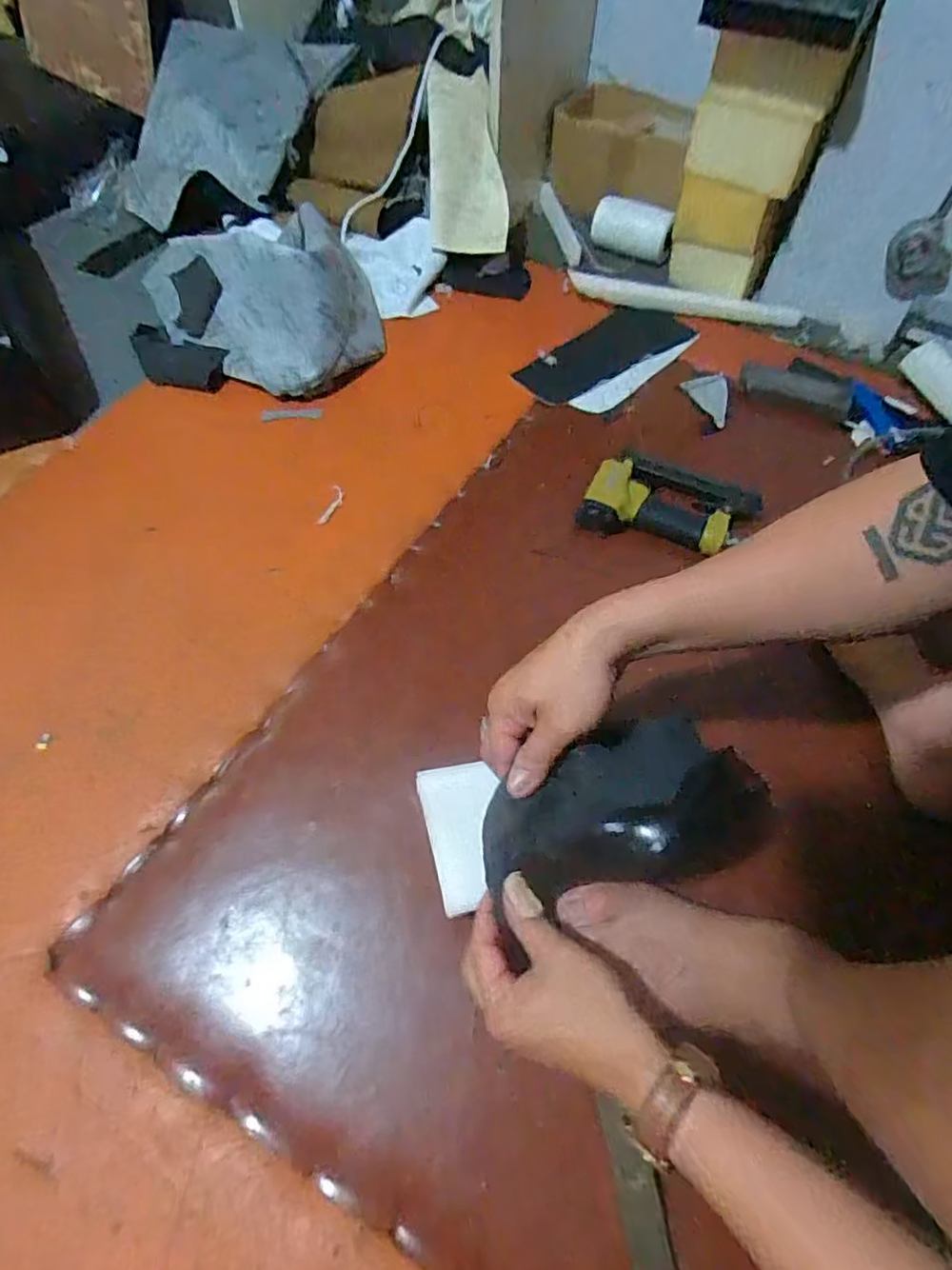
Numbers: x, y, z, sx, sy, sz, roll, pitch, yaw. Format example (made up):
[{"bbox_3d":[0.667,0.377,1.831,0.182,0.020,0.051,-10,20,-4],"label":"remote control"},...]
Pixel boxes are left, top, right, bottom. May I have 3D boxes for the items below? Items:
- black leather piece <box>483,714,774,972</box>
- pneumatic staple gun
[{"bbox_3d":[0.094,0.131,0.416,0.189,0.104,0.111,-24,64,-14],"label":"black leather piece"},{"bbox_3d":[0.234,-0.165,0.721,0.213,0.042,0.125,8,61,3],"label":"pneumatic staple gun"}]

